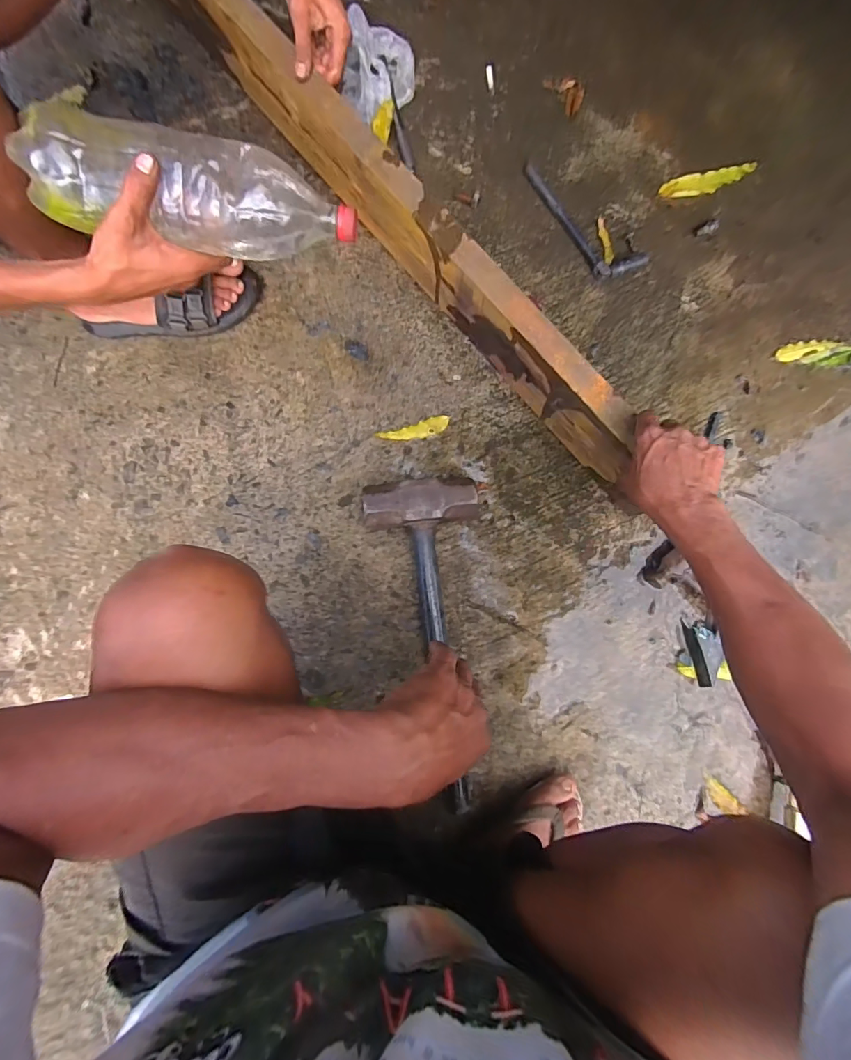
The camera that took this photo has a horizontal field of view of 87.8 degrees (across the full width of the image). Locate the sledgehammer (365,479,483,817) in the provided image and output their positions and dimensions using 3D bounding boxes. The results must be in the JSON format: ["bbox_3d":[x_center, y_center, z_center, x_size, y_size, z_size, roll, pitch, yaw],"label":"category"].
[{"bbox_3d":[0.008,0.145,0.605,0.151,0.071,0.426,-5,89,-2],"label":"sledgehammer"}]

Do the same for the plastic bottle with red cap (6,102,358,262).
[{"bbox_3d":[-0.212,-0.321,0.420,0.279,0.082,0.095,5,82,-4],"label":"plastic bottle with red cap"}]

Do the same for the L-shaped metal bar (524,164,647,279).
[{"bbox_3d":[0.258,-0.515,0.728,0.078,0.015,0.246,-34,86,-8],"label":"L-shaped metal bar"}]

